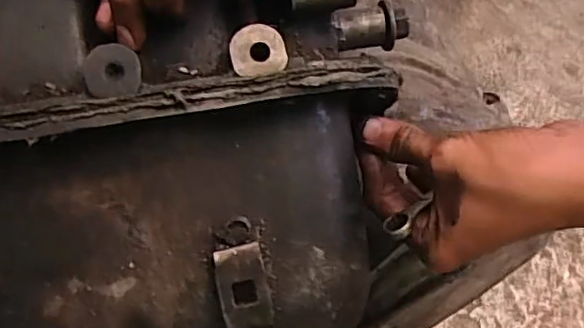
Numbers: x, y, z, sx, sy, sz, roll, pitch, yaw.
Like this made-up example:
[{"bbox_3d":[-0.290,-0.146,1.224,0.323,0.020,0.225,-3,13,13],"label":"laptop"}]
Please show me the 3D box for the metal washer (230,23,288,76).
[{"bbox_3d":[-0.014,-0.048,0.239,0.023,0.004,0.022,1,84,-7],"label":"metal washer"}]

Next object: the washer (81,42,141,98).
[{"bbox_3d":[-0.073,-0.038,0.233,0.023,0.004,0.022,2,82,-10],"label":"washer"}]

